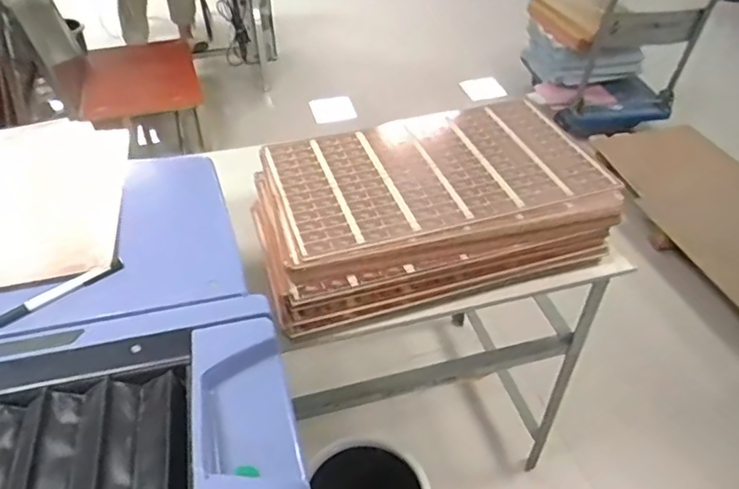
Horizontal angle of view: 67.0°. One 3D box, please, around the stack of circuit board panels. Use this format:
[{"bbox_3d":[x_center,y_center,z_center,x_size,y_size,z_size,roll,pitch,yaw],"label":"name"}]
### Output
[{"bbox_3d":[0.092,-0.069,0.928,0.543,0.118,0.332,-12,43,-14],"label":"stack of circuit board panels"}]

